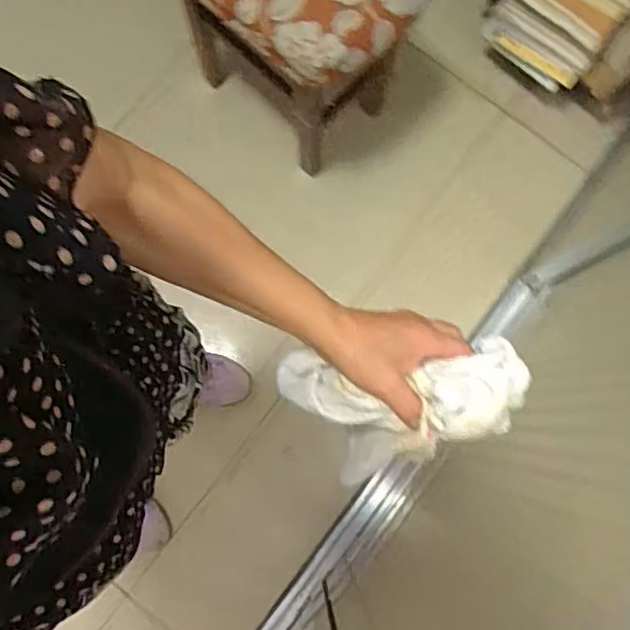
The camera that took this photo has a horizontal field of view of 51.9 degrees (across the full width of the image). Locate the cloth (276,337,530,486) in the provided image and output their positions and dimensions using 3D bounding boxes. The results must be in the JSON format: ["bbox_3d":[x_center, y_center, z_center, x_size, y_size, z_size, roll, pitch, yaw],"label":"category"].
[{"bbox_3d":[0.064,0.073,0.509,0.188,0.082,0.102,-11,78,25],"label":"cloth"}]

